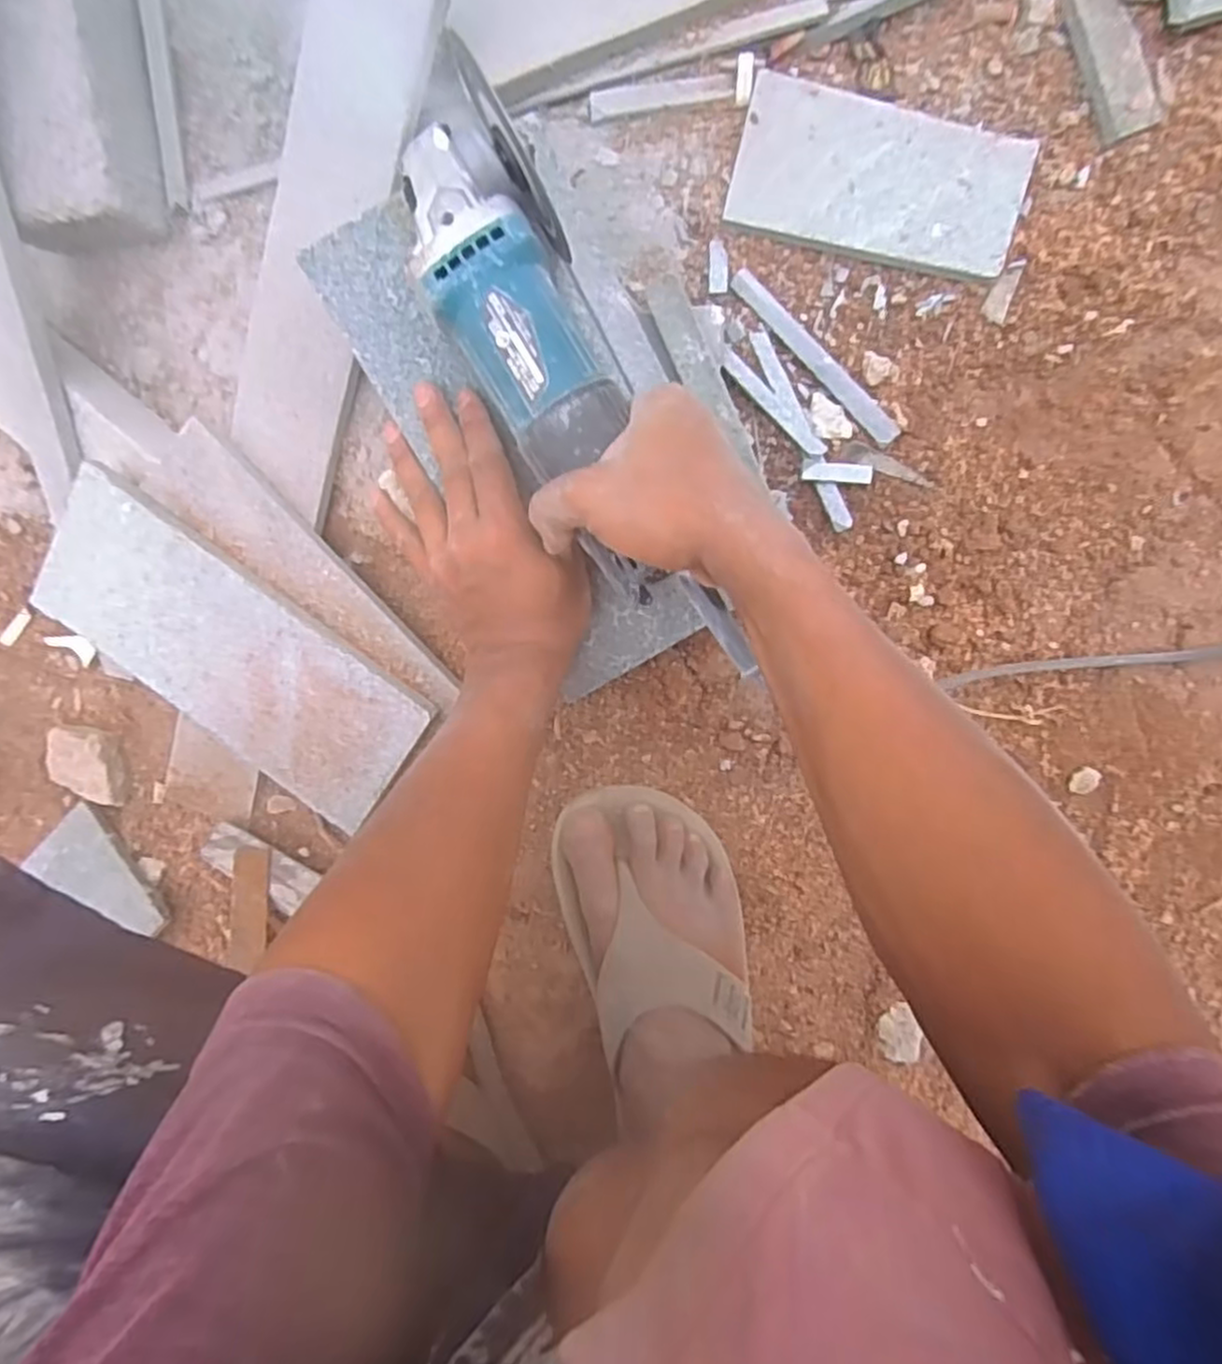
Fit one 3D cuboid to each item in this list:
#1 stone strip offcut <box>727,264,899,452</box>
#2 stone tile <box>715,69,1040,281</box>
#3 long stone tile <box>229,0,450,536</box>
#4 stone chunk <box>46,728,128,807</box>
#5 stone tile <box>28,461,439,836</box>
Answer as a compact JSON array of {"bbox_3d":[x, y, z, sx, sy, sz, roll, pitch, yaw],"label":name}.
[{"bbox_3d":[0.134,-0.213,0.481,0.148,0.004,0.014,48,115,2],"label":"stone strip offcut"},{"bbox_3d":[0.169,-0.319,0.463,0.176,0.013,0.086,15,98,6],"label":"stone tile"},{"bbox_3d":[-0.188,-0.273,0.475,0.077,0.011,0.317,21,109,-2],"label":"long stone tile"},{"bbox_3d":[-0.447,0.072,0.623,0.059,0.020,0.063,3,100,1],"label":"stone chunk"},{"bbox_3d":[-0.282,-0.017,0.538,0.292,0.007,0.128,36,109,-3],"label":"stone tile"}]

